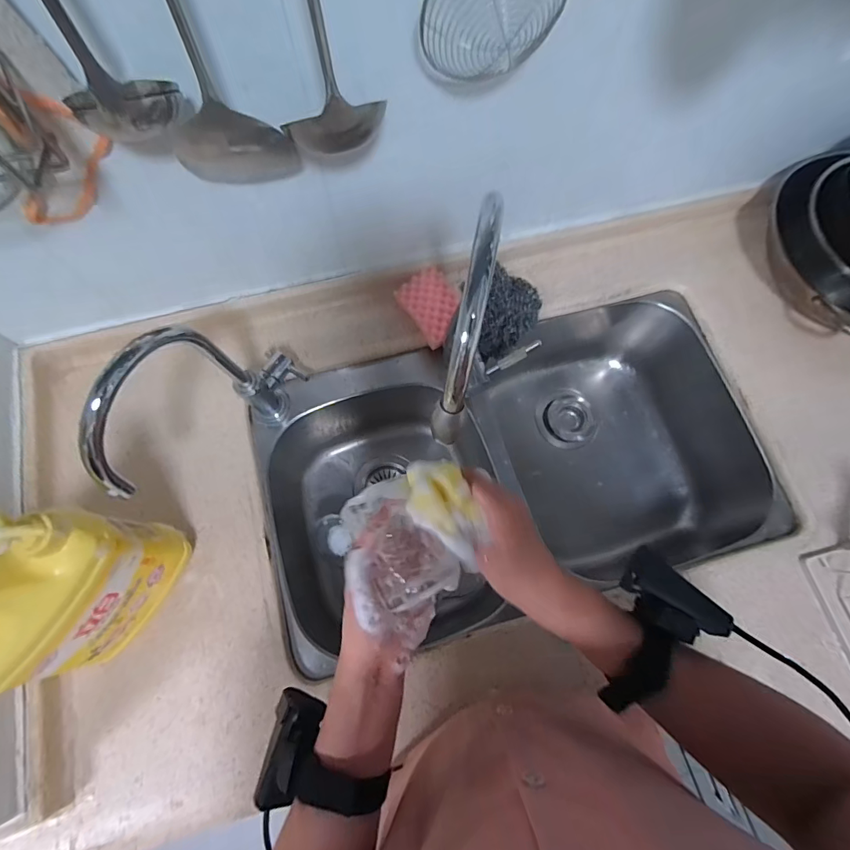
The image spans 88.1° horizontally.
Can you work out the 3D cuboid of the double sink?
[{"bbox_3d":[0.113,0.050,0.697,0.672,0.216,0.440,-17,73,-7],"label":"double sink"}]

